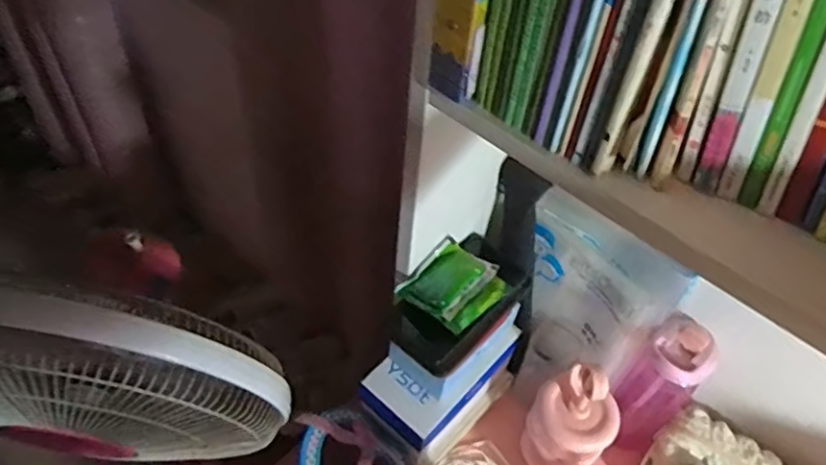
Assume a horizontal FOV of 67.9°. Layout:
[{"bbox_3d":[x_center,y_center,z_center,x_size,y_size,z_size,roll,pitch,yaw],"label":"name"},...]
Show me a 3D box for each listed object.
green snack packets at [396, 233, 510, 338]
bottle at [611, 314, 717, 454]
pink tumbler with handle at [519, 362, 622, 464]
[{"bbox_3d":[0.042,0.055,0.633,0.082,0.026,0.089,33,54,22],"label":"green snack packets"},{"bbox_3d":[0.282,0.180,0.710,0.075,0.183,0.069,-30,58,-28],"label":"bottle"},{"bbox_3d":[0.180,0.225,0.700,0.095,0.186,0.104,-33,59,-29],"label":"pink tumbler with handle"}]

